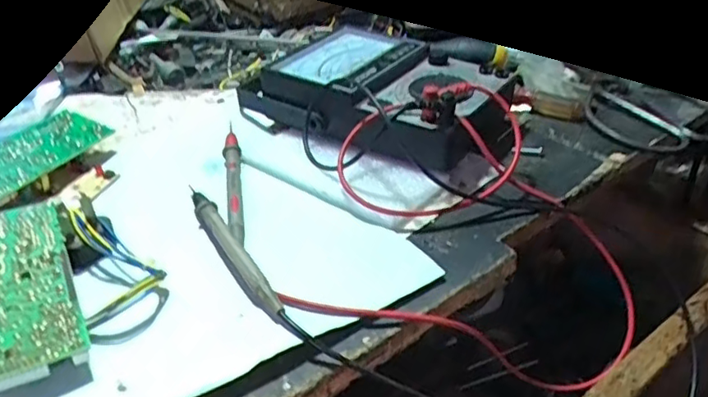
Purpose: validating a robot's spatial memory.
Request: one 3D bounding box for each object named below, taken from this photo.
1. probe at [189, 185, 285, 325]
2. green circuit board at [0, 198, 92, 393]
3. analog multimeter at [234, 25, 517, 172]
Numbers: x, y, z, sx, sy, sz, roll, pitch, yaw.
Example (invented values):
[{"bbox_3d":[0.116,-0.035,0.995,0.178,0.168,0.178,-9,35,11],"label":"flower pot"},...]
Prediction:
[{"bbox_3d":[-0.071,0.029,0.353,0.012,0.013,0.128,-19,39,-24],"label":"probe"},{"bbox_3d":[-0.180,0.048,0.331,0.054,0.019,0.137,-18,38,-22],"label":"green circuit board"},{"bbox_3d":[0.021,-0.076,0.458,0.198,0.062,0.122,21,40,28],"label":"analog multimeter"}]

